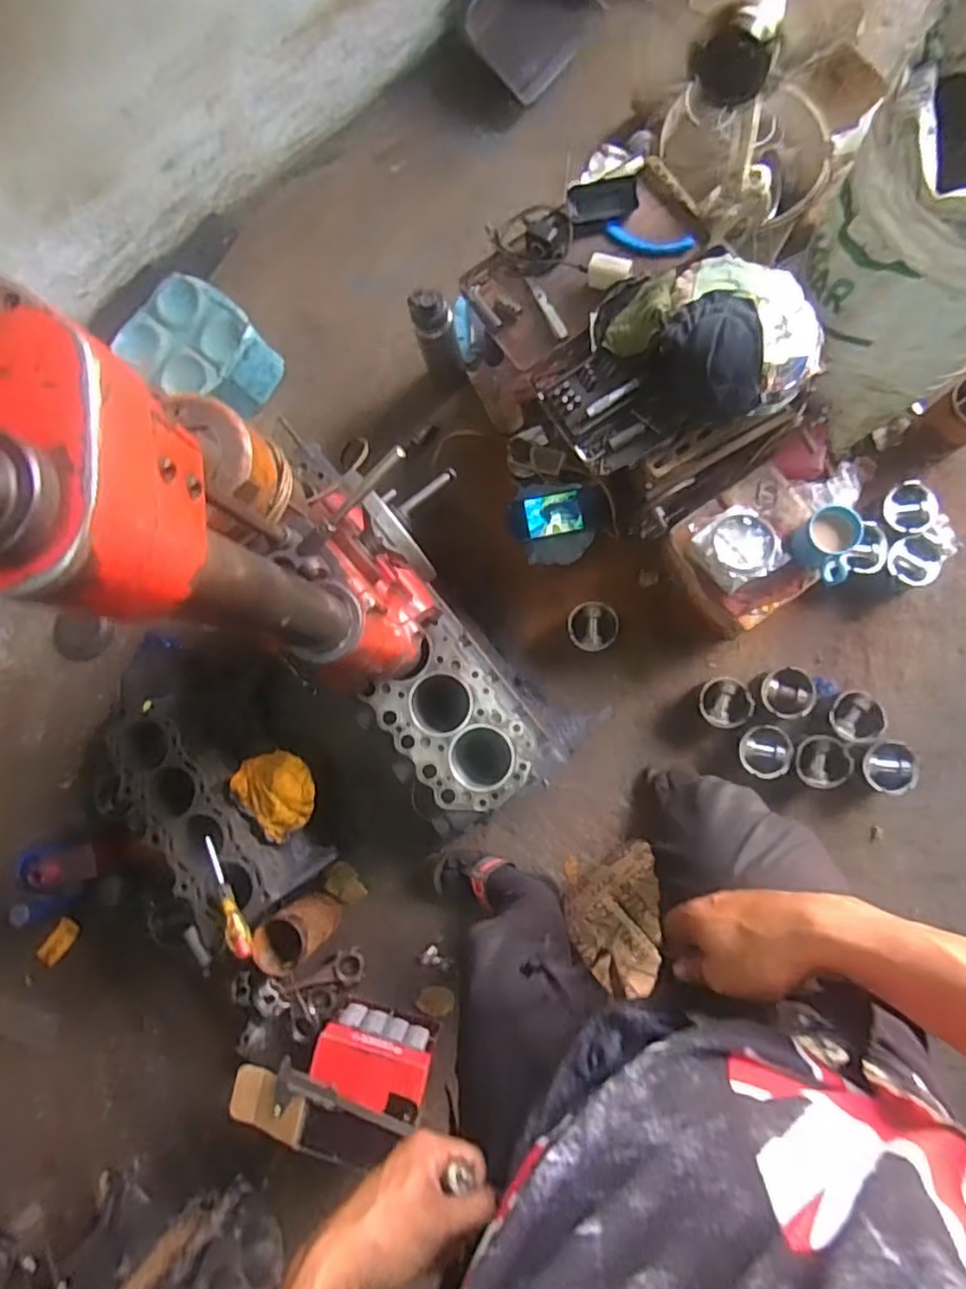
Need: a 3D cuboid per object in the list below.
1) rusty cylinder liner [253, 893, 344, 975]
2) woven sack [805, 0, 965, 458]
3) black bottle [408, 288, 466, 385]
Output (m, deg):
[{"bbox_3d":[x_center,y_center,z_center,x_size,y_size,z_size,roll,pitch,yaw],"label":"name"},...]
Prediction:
[{"bbox_3d":[-0.346,0.538,1.215,0.107,0.171,0.103,-37,83,2],"label":"rusty cylinder liner"},{"bbox_3d":[0.731,-0.658,1.021,0.354,0.472,0.394,-29,82,3],"label":"woven sack"},{"bbox_3d":[-0.086,-0.589,1.252,0.074,0.256,0.077,-19,84,4],"label":"black bottle"}]

